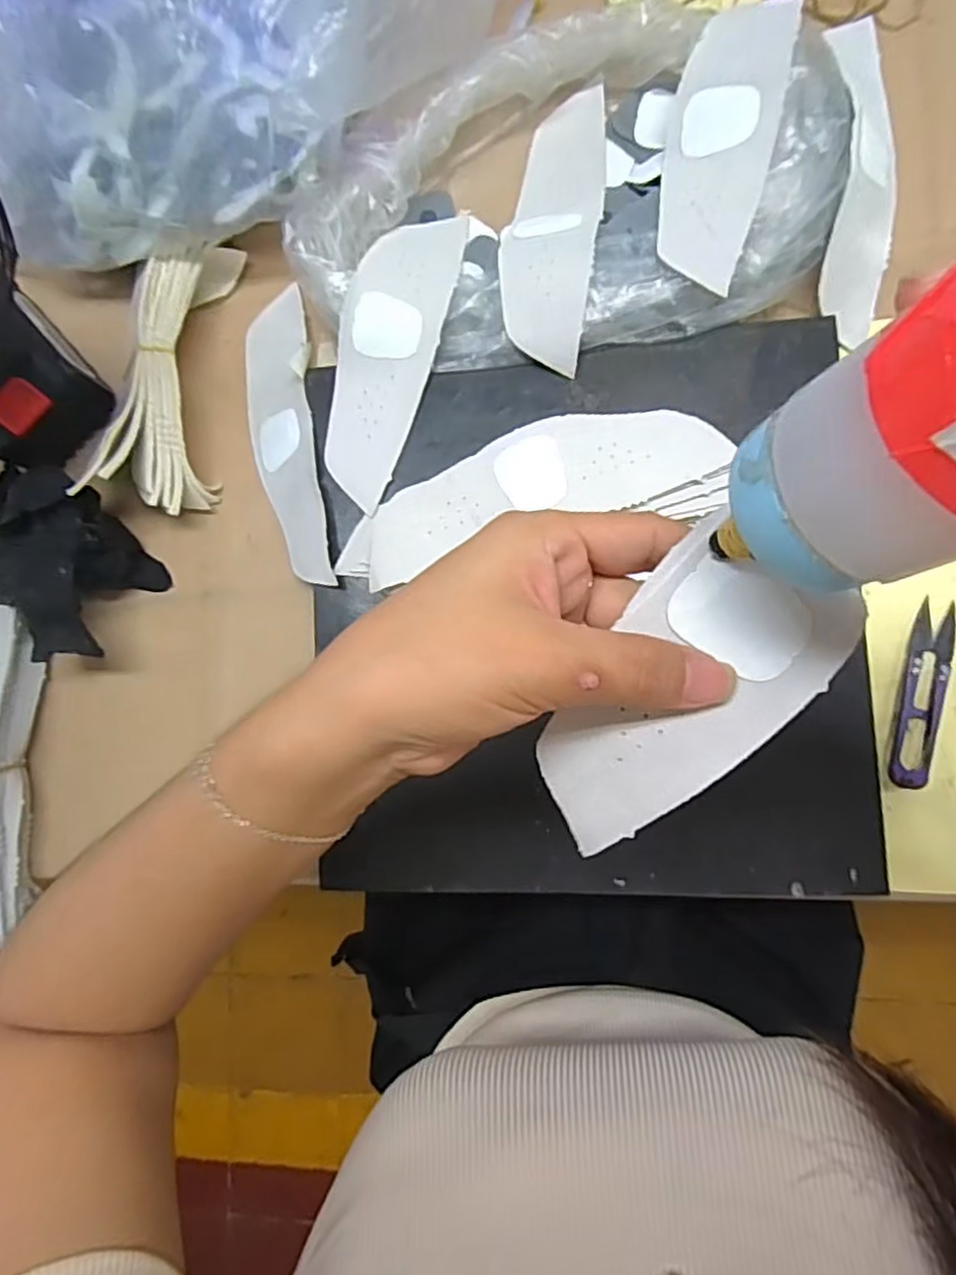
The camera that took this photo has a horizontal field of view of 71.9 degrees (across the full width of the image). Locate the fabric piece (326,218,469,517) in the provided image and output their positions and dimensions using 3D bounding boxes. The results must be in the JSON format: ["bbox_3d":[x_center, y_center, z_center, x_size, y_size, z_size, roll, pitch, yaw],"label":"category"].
[{"bbox_3d":[-0.051,-0.169,0.378,0.054,0.018,0.180,16,88,9],"label":"fabric piece"}]

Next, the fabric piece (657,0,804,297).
[{"bbox_3d":[0.126,-0.259,0.350,0.057,0.010,0.156,14,89,27],"label":"fabric piece"}]

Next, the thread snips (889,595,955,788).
[{"bbox_3d":[0.238,0.030,0.350,0.023,0.008,0.098,11,87,8],"label":"thread snips"}]

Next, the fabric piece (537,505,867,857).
[{"bbox_3d":[0.060,0.023,0.208,0.056,0.018,0.114,41,112,9],"label":"fabric piece"}]

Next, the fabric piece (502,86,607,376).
[{"bbox_3d":[0.044,-0.240,0.386,0.052,0.034,0.177,4,69,8],"label":"fabric piece"}]

